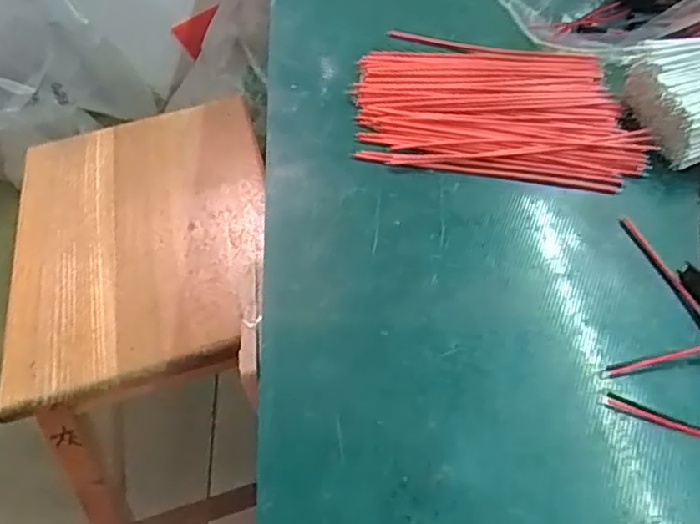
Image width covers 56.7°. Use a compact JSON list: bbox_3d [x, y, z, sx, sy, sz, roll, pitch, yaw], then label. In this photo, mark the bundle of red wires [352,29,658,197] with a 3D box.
[{"bbox_3d":[0.086,-0.096,0.389,0.166,0.012,0.123,9,52,11],"label":"bundle of red wires"}]

